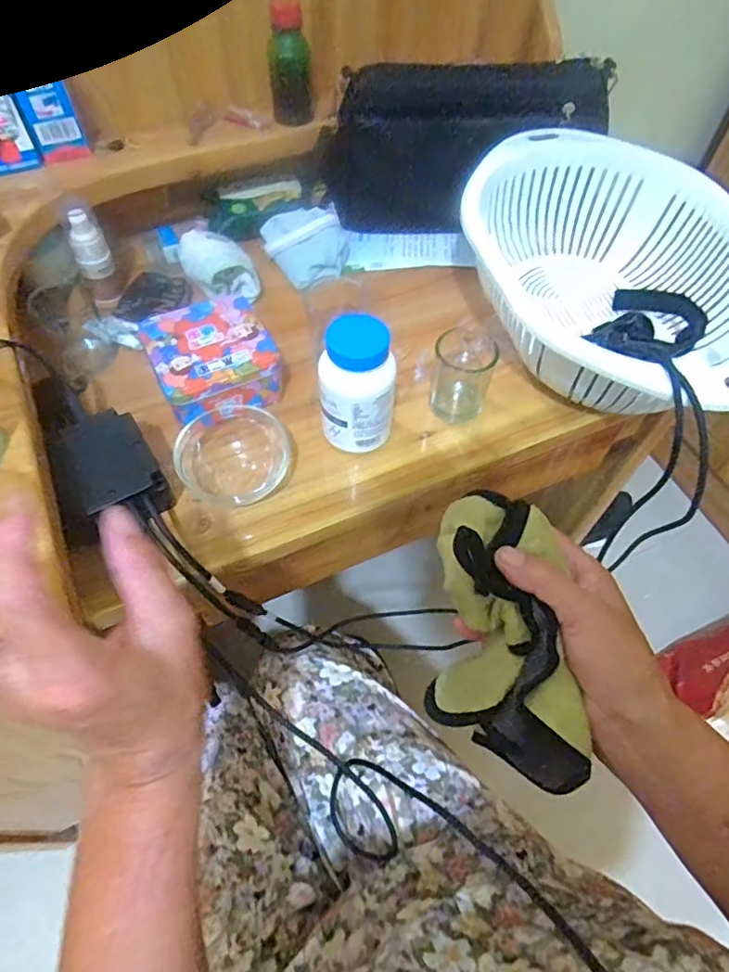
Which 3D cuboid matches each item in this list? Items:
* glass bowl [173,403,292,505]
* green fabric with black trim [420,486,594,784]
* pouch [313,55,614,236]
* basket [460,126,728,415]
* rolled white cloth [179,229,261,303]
[{"bbox_3d":[-0.108,-0.028,0.466,0.091,0.029,0.080,-23,62,-17],"label":"glass bowl"},{"bbox_3d":[0.084,0.096,0.357,0.079,0.070,0.177,-8,86,-9],"label":"green fabric with black trim"},{"bbox_3d":[0.096,-0.353,0.597,0.280,0.162,0.033,-3,58,-5],"label":"pouch"},{"bbox_3d":[0.213,-0.192,0.517,0.236,0.103,0.303,-15,60,-13],"label":"basket"},{"bbox_3d":[-0.149,-0.223,0.569,0.054,0.040,0.076,-36,67,-23],"label":"rolled white cloth"}]

